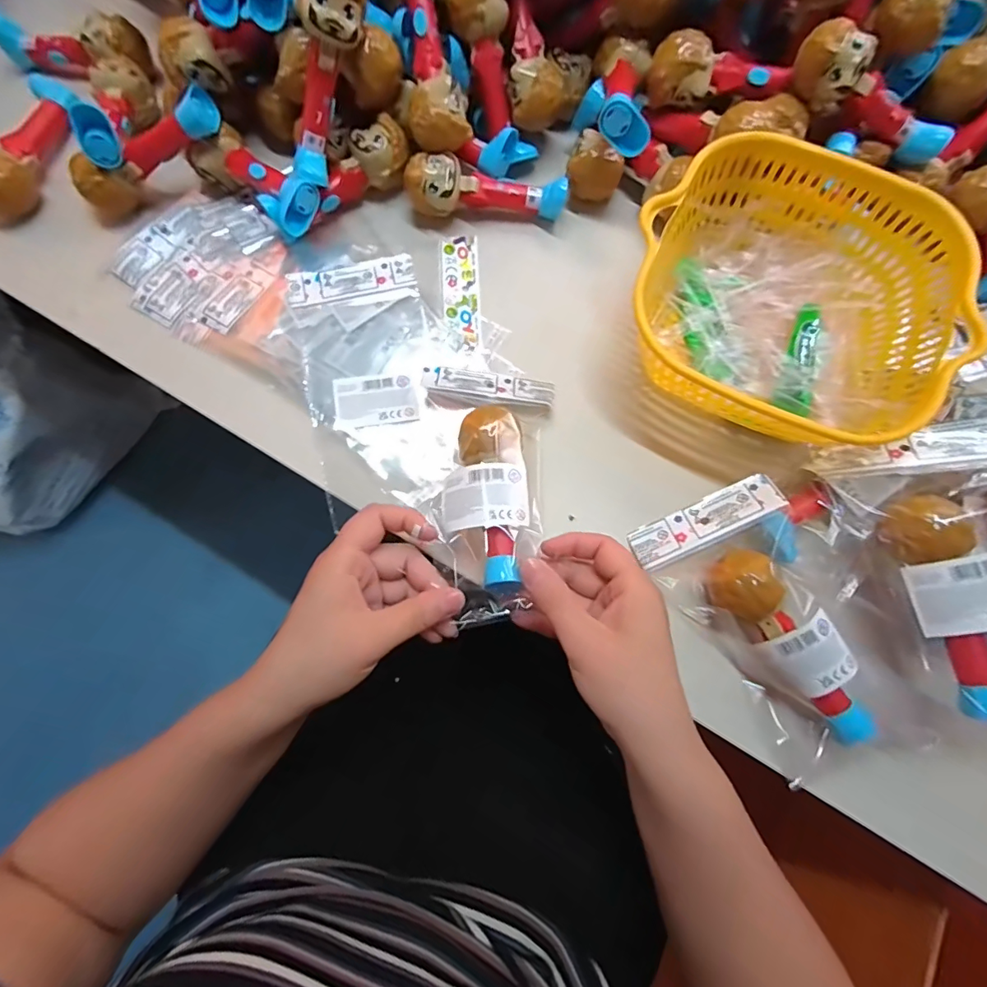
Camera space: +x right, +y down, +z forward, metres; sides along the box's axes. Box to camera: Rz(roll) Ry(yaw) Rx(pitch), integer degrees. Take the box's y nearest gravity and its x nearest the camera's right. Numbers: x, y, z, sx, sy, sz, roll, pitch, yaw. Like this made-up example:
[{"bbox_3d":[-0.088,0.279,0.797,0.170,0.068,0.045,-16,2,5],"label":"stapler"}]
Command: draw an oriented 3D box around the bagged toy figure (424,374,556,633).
[{"bbox_3d":[-0.010,-0.010,0.325,0.085,0.042,0.185,3,65,0],"label":"bagged toy figure"}]

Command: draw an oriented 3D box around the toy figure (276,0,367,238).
[{"bbox_3d":[-0.127,-0.271,0.347,0.036,0.039,0.162,29,119,6],"label":"toy figure"}]

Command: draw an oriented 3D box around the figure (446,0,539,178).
[{"bbox_3d":[-0.003,-0.321,0.376,0.046,0.041,0.129,-18,116,-5],"label":"figure"}]

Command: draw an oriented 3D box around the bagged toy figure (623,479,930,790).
[{"bbox_3d":[0.176,0.085,0.309,0.090,0.050,0.181,-24,78,-6],"label":"bagged toy figure"}]

